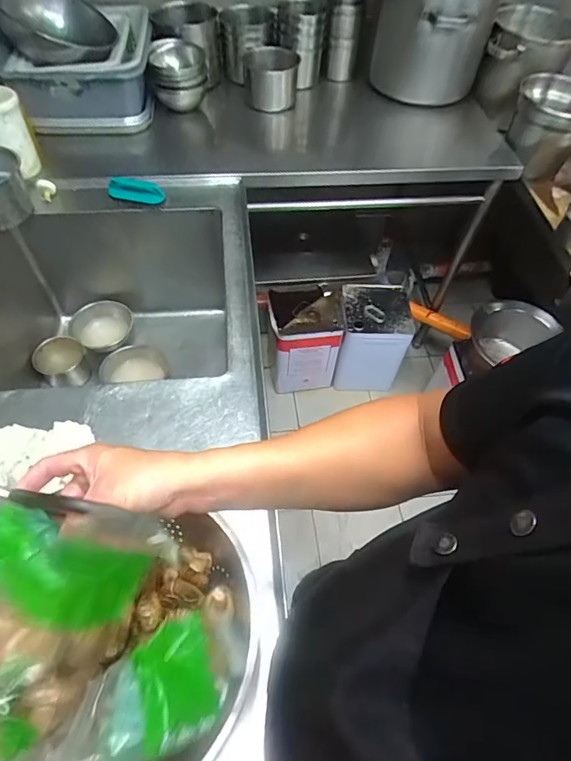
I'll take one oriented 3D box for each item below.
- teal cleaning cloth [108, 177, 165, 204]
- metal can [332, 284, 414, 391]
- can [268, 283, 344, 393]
[{"bbox_3d":[-0.362,-0.462,1.101,0.132,0.035,0.043,9,55,3],"label":"teal cleaning cloth"},{"bbox_3d":[0.310,-0.163,1.704,0.230,0.353,0.236,4,54,-1],"label":"metal can"},{"bbox_3d":[0.065,-0.155,1.693,0.246,0.325,0.246,0,55,-3],"label":"can"}]

